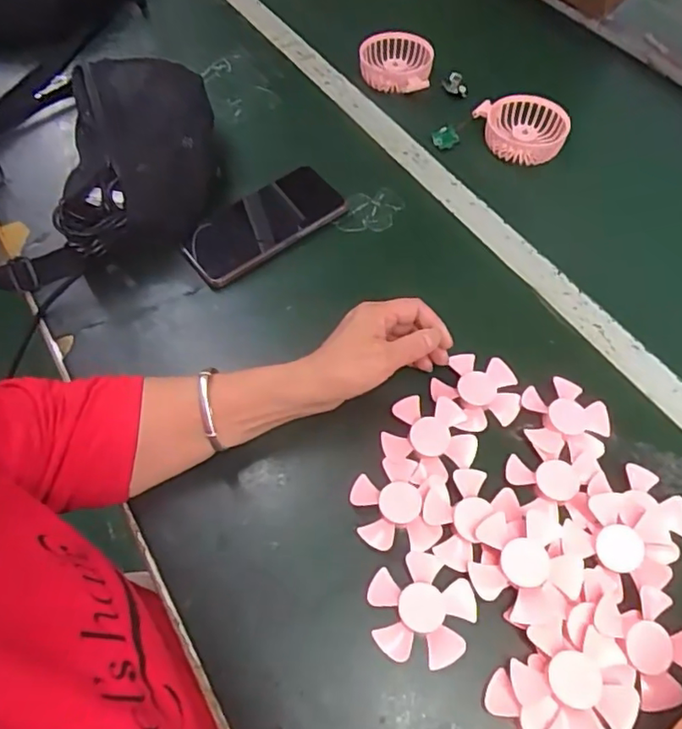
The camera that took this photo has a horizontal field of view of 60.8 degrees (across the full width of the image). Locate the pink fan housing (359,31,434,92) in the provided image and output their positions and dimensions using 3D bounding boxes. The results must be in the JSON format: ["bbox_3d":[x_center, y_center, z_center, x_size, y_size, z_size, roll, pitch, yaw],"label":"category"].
[{"bbox_3d":[0.071,-0.375,0.725,0.086,0.037,0.084,0,57,0],"label":"pink fan housing"}]

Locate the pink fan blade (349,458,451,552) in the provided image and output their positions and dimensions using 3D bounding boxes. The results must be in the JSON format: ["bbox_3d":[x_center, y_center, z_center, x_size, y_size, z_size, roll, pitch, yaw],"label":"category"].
[{"bbox_3d":[0.045,0.105,0.437,0.072,0.015,0.066,0,57,0],"label":"pink fan blade"}]

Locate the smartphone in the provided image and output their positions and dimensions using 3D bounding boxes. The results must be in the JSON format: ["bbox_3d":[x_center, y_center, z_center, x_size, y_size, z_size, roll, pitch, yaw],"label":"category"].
[{"bbox_3d":[-0.079,-0.140,0.581,0.158,0.011,0.071,-37,73,-12],"label":"smartphone"}]

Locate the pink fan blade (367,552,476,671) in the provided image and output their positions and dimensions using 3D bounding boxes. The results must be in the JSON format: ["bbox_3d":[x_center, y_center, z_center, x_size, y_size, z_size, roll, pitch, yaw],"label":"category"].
[{"bbox_3d":[0.053,0.168,0.398,0.070,0.012,0.068,0,57,0],"label":"pink fan blade"}]

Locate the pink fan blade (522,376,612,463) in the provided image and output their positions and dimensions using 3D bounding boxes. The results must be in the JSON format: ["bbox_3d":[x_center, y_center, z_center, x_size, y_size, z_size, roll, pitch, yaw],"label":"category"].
[{"bbox_3d":[0.180,0.044,0.467,0.070,0.010,0.065,0,57,0],"label":"pink fan blade"}]

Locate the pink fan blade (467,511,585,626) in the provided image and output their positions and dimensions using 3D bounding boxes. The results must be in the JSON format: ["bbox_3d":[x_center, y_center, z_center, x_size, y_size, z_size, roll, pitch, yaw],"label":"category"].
[{"bbox_3d":[0.127,0.138,0.398,0.073,0.016,0.072,-4,57,-2],"label":"pink fan blade"}]

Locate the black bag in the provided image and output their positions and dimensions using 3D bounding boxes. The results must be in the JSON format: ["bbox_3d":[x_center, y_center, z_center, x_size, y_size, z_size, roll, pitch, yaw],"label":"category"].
[{"bbox_3d":[-0.199,-0.214,0.592,0.139,0.072,0.247,-6,58,-3],"label":"black bag"}]

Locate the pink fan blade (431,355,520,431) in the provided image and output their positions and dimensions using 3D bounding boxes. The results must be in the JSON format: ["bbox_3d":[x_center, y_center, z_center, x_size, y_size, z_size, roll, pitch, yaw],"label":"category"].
[{"bbox_3d":[0.112,0.020,0.483,0.067,0.007,0.068,0,57,0],"label":"pink fan blade"}]

